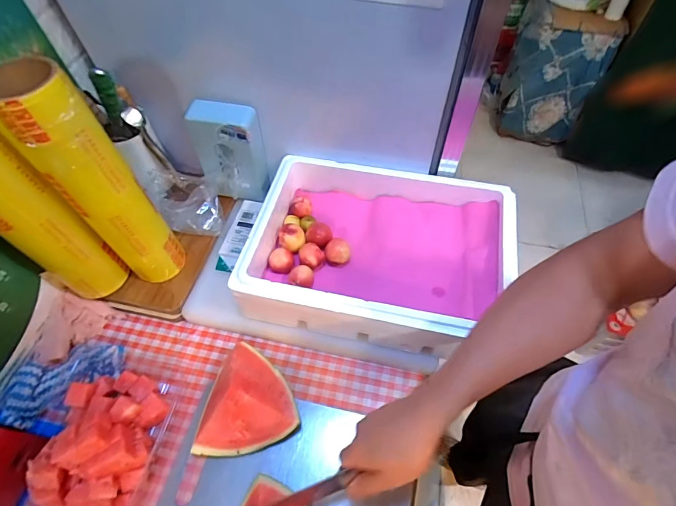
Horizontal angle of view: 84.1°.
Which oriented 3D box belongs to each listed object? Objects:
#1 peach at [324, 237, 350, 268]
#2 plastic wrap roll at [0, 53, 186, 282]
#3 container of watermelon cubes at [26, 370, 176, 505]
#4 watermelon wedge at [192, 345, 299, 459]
[{"bbox_3d":[-0.001,0.000,0.656,0.042,0.036,0.046,-1,57,1],"label":"peach"},{"bbox_3d":[-0.334,-0.085,0.542,0.085,0.353,0.092,38,65,23],"label":"plastic wrap roll"},{"bbox_3d":[-0.329,0.271,0.517,0.127,0.084,0.211,5,57,4],"label":"container of watermelon cubes"},{"bbox_3d":[-0.123,0.218,0.539,0.134,0.096,0.156,14,58,10],"label":"watermelon wedge"}]

